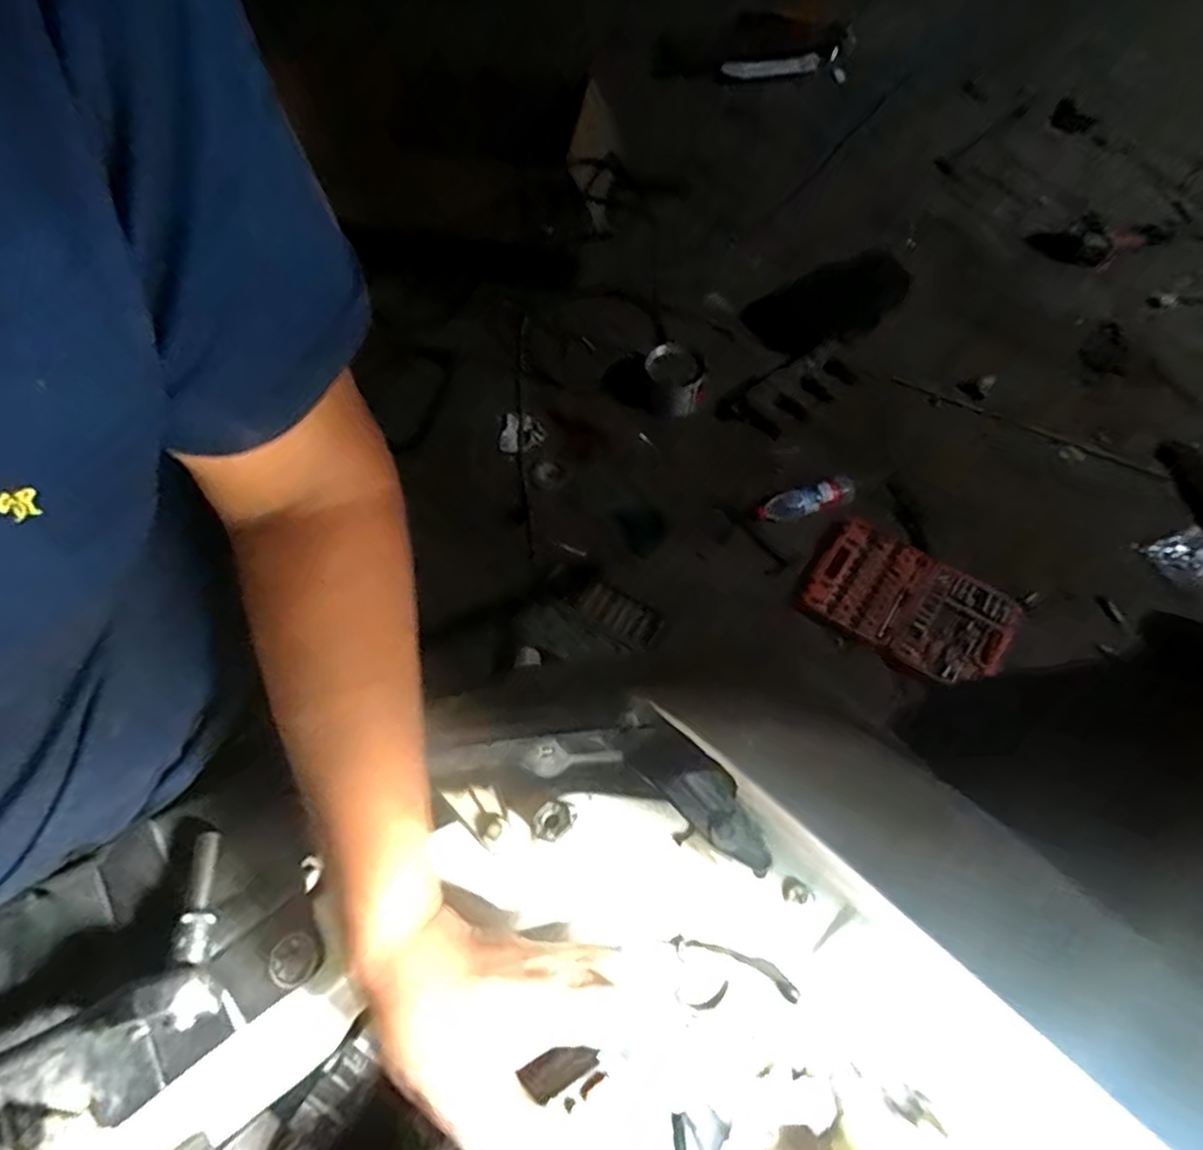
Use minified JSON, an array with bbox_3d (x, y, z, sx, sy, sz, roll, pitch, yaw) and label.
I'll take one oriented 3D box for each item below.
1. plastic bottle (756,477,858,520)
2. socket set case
[{"bbox_3d":[0.466,-0.170,1.584,0.228,0.081,0.075,-12,67,-3],"label":"plastic bottle"},{"bbox_3d":[0.620,0.051,1.432,0.388,0.044,0.278,33,72,15],"label":"socket set case"}]

